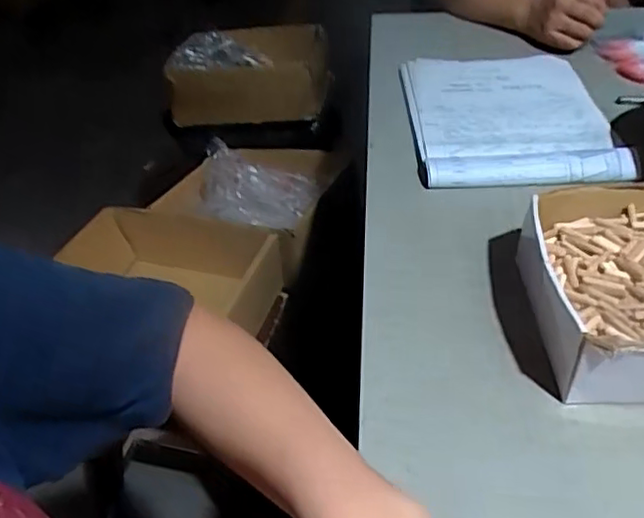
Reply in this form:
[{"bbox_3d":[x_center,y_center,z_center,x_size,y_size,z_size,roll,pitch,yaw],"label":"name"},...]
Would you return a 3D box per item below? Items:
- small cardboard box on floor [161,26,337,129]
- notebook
[{"bbox_3d":[-0.140,-0.389,1.317,0.313,0.122,0.216,2,39,9],"label":"small cardboard box on floor"},{"bbox_3d":[0.215,-0.170,0.732,0.218,0.021,0.290,-1,39,4],"label":"notebook"}]

